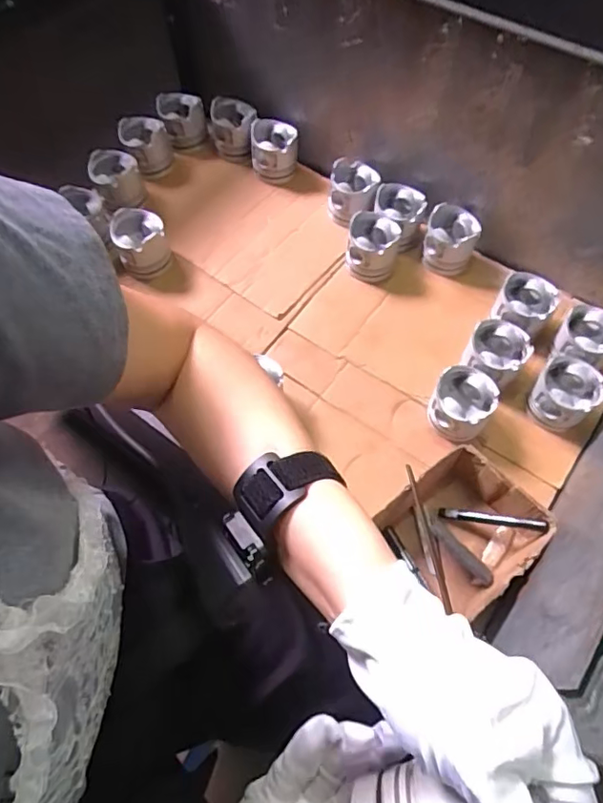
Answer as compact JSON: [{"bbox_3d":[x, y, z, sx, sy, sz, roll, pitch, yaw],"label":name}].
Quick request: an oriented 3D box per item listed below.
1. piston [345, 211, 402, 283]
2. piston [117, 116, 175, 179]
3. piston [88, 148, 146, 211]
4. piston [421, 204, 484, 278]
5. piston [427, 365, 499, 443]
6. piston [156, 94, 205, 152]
[{"bbox_3d":[0.130,-0.284,0.988,0.094,0.080,0.093,15,64,7],"label":"piston"},{"bbox_3d":[-0.318,-0.520,1.108,0.098,0.089,0.096,-5,63,-2],"label":"piston"},{"bbox_3d":[-0.360,-0.438,1.040,0.092,0.090,0.096,-19,65,-9],"label":"piston"},{"bbox_3d":[0.272,-0.296,0.984,0.092,0.093,0.087,23,66,11],"label":"piston"},{"bbox_3d":[0.250,0.008,0.840,0.086,0.101,0.093,0,63,0],"label":"piston"},{"bbox_3d":[-0.252,-0.597,1.138,0.094,0.072,0.089,-13,64,-6],"label":"piston"}]

